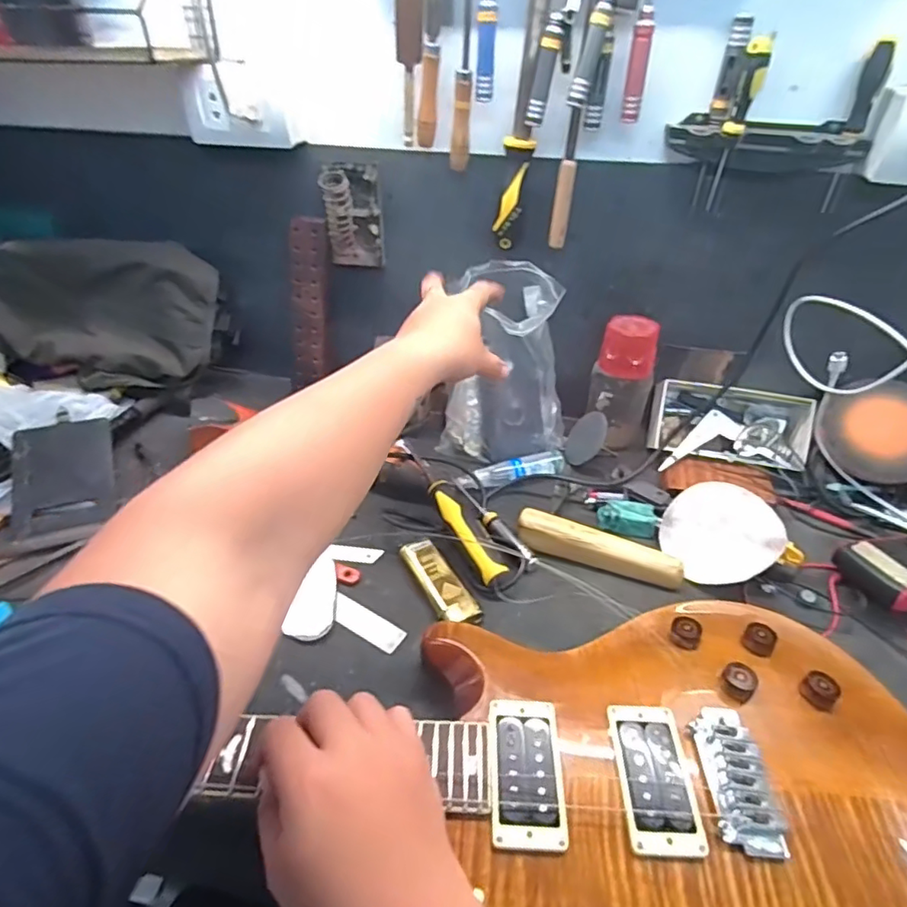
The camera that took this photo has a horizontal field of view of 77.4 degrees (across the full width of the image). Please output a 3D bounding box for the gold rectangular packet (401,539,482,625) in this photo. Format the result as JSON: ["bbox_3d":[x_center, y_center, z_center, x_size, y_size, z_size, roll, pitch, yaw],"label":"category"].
[{"bbox_3d":[-0.015,0.128,0.556,0.036,0.010,0.112,-20,43,-25],"label":"gold rectangular packet"}]

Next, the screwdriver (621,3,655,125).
[{"bbox_3d":[0.176,-0.368,0.540,0.018,0.090,0.014,9,39,10],"label":"screwdriver"}]

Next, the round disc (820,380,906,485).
[{"bbox_3d":[0.493,-0.024,0.651,0.120,0.111,0.023,19,7,30],"label":"round disc"}]

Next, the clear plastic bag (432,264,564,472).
[{"bbox_3d":[0.062,-0.104,0.687,0.139,0.235,0.130,17,28,19],"label":"clear plastic bag"}]

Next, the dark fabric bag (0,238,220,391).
[{"bbox_3d":[-0.465,-0.186,0.752,0.281,0.141,0.153,16,41,18],"label":"dark fabric bag"}]

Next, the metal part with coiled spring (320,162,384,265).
[{"bbox_3d":[-0.118,-0.277,0.673,0.066,0.112,0.052,-5,39,-8],"label":"metal part with coiled spring"}]

